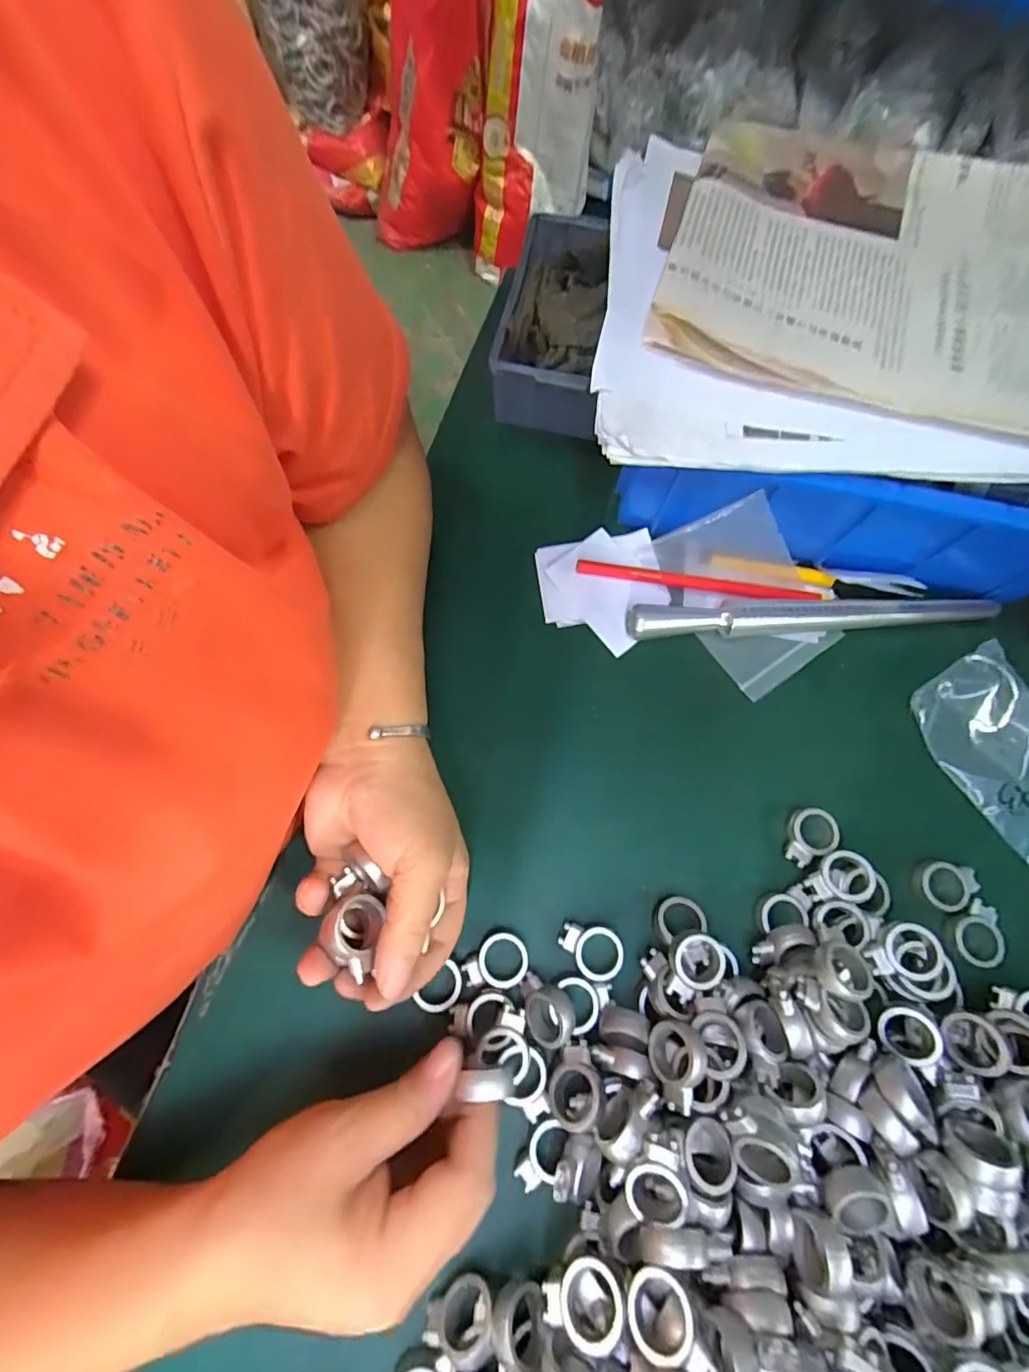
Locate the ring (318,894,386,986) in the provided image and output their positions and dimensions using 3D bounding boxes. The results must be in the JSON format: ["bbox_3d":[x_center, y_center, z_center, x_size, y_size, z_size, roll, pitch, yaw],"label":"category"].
[{"bbox_3d":[-0.073,0.108,0.230,0.024,0.010,0.031,4,69,4],"label":"ring"}]

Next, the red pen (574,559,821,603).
[{"bbox_3d":[0.119,-0.069,0.339,0.154,0.007,0.014,10,72,1],"label":"red pen"}]

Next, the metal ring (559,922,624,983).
[{"bbox_3d":[0.041,0.140,0.279,0.034,0.006,0.025,23,73,6],"label":"metal ring"}]

